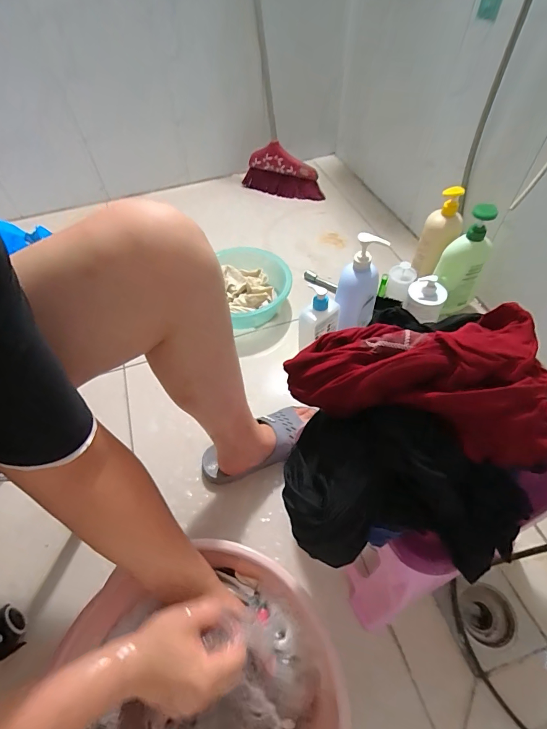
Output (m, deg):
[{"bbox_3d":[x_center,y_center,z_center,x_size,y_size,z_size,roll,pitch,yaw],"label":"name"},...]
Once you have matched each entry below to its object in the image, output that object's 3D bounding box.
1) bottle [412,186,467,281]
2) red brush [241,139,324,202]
[{"bbox_3d":[0.382,-0.298,0.837,0.074,0.193,0.070,5,54,7],"label":"bottle"},{"bbox_3d":[0.031,-0.677,1.278,0.312,0.154,0.063,19,56,16],"label":"red brush"}]

